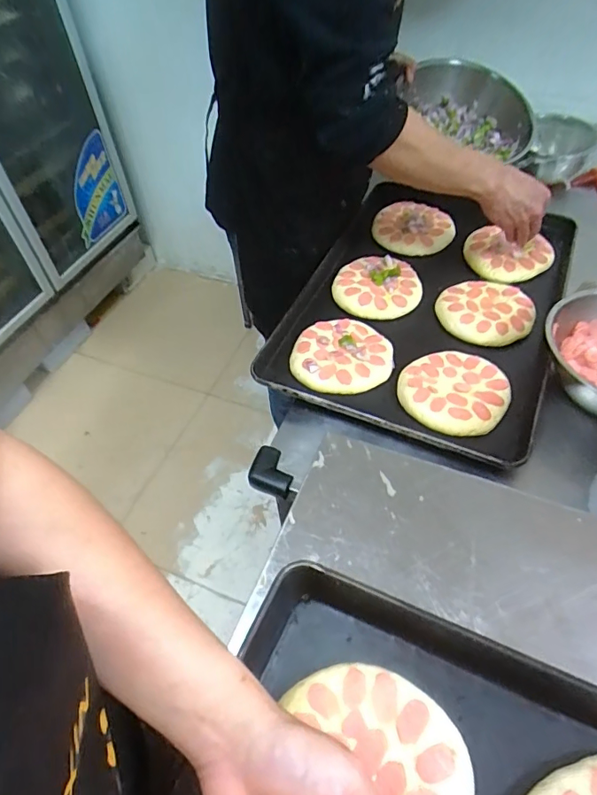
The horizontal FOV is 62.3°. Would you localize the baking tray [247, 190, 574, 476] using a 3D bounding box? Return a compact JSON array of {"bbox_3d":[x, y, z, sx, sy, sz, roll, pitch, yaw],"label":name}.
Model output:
[{"bbox_3d":[0.222,-0.176,0.849,0.406,0.044,0.599,18,55,17],"label":"baking tray"}]

